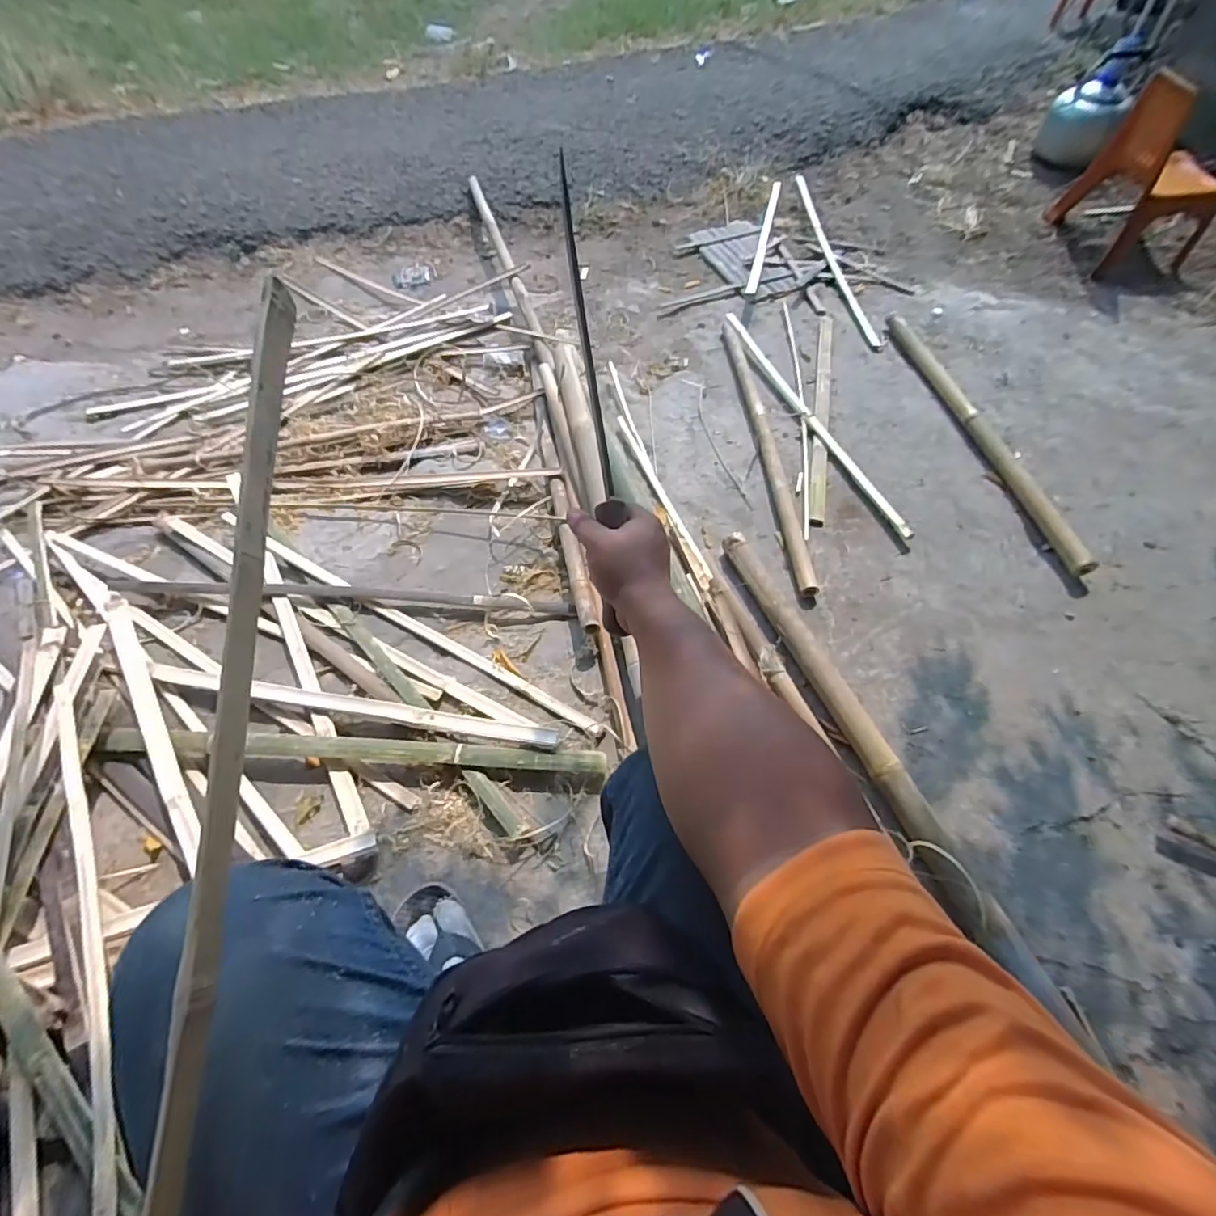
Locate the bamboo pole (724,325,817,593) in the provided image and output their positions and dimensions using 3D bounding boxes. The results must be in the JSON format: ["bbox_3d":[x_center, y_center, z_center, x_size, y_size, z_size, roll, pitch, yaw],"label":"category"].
[{"bbox_3d":[0.358,-0.398,1.289,0.041,0.034,0.876,-1,56,-2],"label":"bamboo pole"}]

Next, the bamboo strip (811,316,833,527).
[{"bbox_3d":[0.526,-0.509,1.374,0.038,0.014,0.808,12,57,7],"label":"bamboo strip"}]

